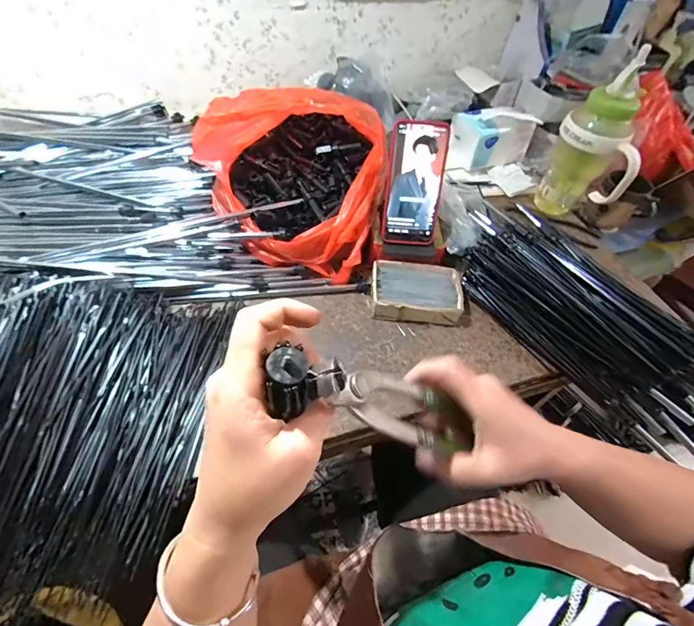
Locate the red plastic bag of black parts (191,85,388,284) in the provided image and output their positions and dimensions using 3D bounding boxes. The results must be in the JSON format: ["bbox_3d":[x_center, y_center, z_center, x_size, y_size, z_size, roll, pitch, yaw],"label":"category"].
[{"bbox_3d":[-0.062,-0.218,0.571,0.237,0.182,0.244,19,54,11],"label":"red plastic bag of black parts"}]

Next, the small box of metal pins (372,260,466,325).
[{"bbox_3d":[0.103,-0.031,0.566,0.130,0.041,0.093,1,53,-2],"label":"small box of metal pins"}]

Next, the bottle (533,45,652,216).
[{"bbox_3d":[0.416,-0.267,0.637,0.134,0.242,0.103,30,57,18],"label":"bottle"}]

